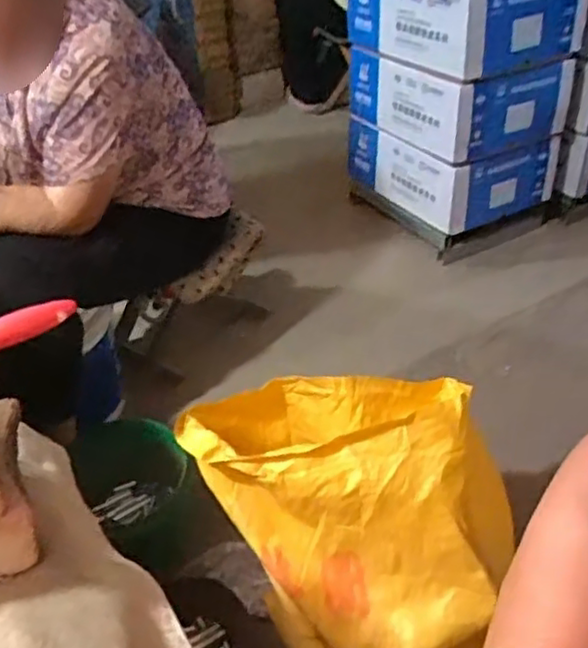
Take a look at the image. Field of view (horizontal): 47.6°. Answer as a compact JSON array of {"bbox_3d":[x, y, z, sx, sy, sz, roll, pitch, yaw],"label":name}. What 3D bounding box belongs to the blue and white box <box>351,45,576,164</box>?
[{"bbox_3d":[0.379,-0.569,1.617,0.314,0.192,0.470,-19,41,-21],"label":"blue and white box"}]

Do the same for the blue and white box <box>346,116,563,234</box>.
[{"bbox_3d":[0.391,-0.433,1.748,0.327,0.203,0.491,-19,41,-21],"label":"blue and white box"}]

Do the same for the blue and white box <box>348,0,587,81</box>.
[{"bbox_3d":[0.366,-0.692,1.480,0.333,0.191,0.465,-15,40,-17],"label":"blue and white box"}]

